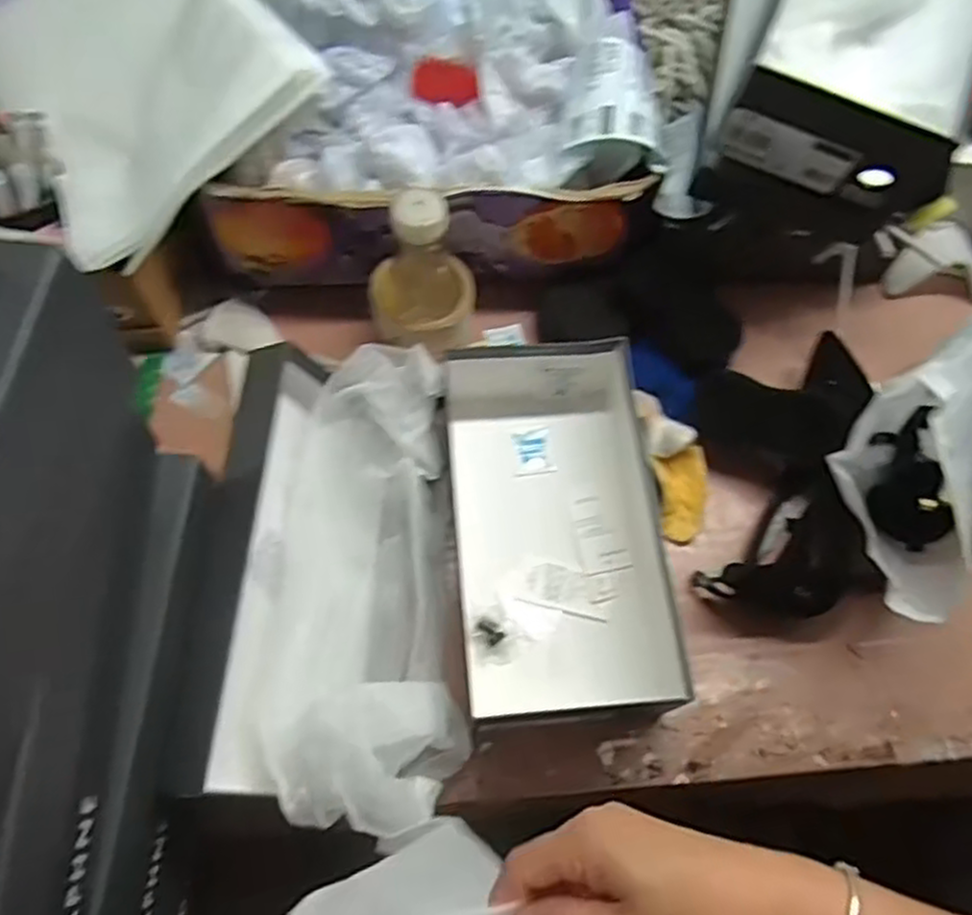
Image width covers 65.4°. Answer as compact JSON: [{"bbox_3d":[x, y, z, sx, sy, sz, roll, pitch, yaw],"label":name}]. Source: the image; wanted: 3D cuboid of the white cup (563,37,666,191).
[{"bbox_3d":[0.112,-0.295,0.656,0.084,0.068,0.104,6,66,1],"label":"white cup"}]

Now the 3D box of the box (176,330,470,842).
[{"bbox_3d":[-0.101,0.077,0.550,0.158,0.123,0.332,2,66,-1],"label":"box"}]

